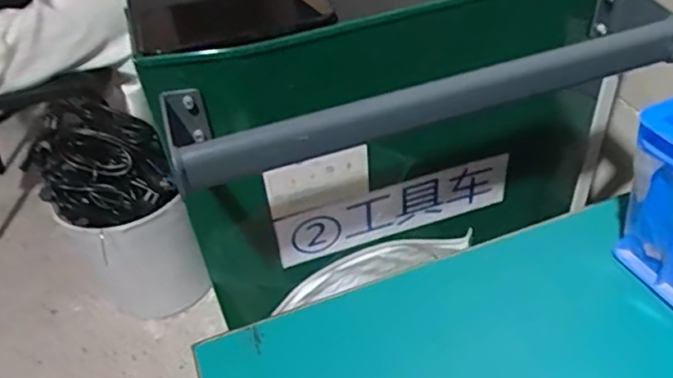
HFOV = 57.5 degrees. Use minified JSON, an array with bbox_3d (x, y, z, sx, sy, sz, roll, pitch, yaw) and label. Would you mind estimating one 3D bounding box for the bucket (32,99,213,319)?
[{"bbox_3d":[-0.427,0.073,1.274,0.230,0.479,0.246,-28,46,-22],"label":"bucket"}]

